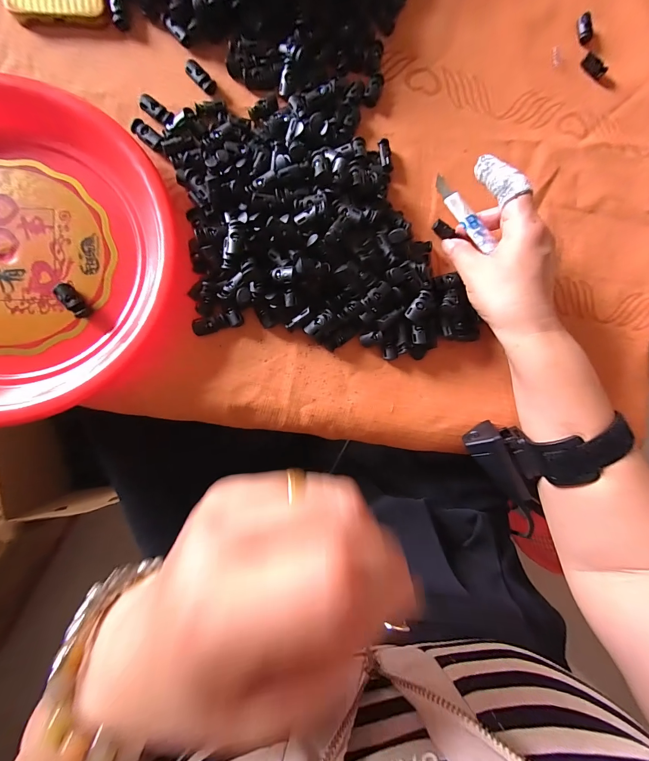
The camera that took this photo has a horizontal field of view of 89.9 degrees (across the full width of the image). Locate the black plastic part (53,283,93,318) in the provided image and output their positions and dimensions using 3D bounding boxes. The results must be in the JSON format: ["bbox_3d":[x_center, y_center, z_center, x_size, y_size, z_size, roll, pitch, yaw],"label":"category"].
[{"bbox_3d":[-0.201,-0.064,0.258,0.012,0.010,0.030,-38,92,-6],"label":"black plastic part"}]

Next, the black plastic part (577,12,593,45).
[{"bbox_3d":[0.267,-0.361,0.332,0.015,0.006,0.031,-5,88,-6],"label":"black plastic part"}]

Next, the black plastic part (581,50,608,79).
[{"bbox_3d":[0.275,-0.320,0.330,0.026,0.009,0.010,32,85,-4],"label":"black plastic part"}]

